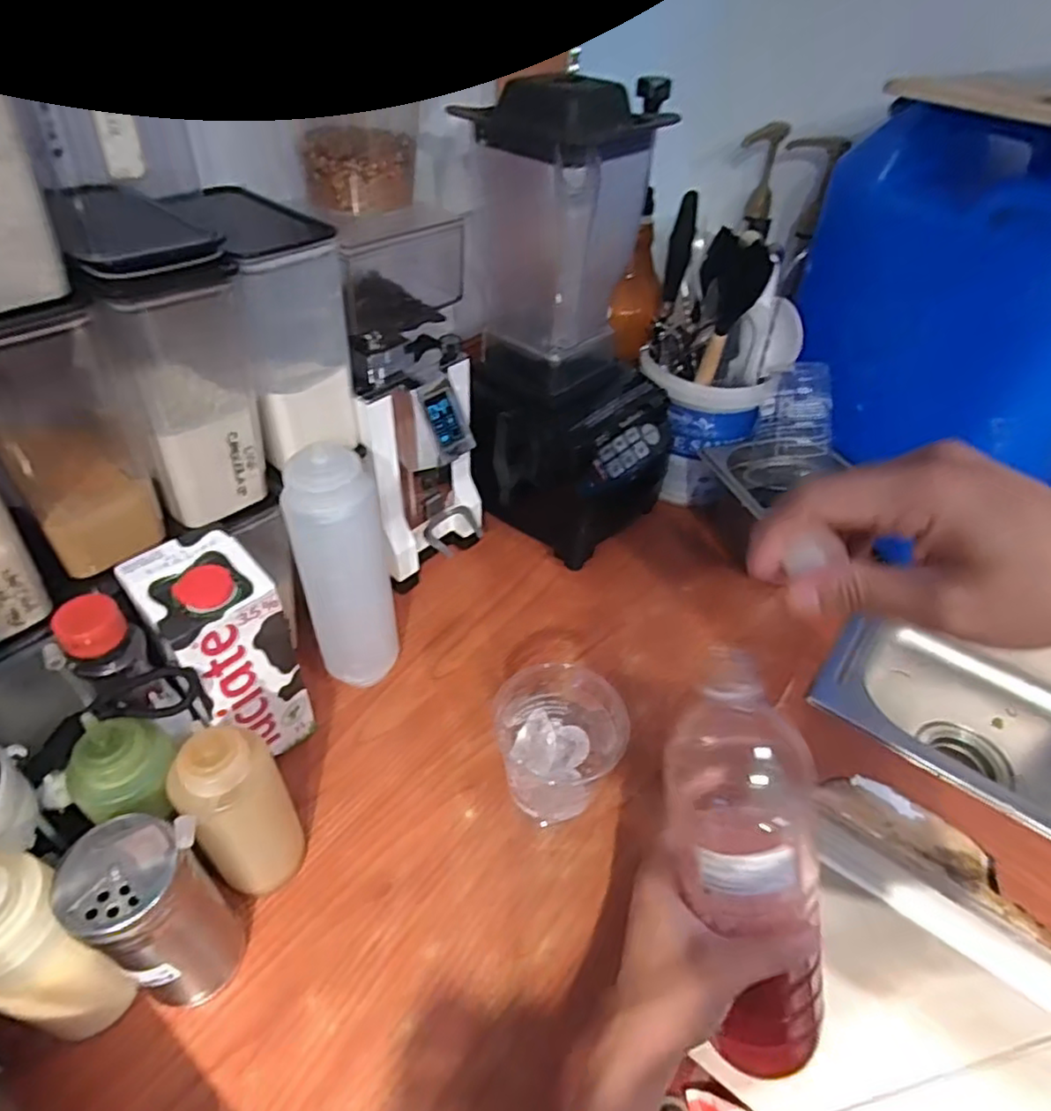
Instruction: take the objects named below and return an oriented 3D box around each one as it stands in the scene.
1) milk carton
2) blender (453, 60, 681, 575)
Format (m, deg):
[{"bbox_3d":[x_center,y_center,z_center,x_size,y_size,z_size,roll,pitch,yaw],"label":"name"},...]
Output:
[{"bbox_3d":[-0.226,0.085,0.506,0.076,0.206,0.074,33,50,26],"label":"milk carton"},{"bbox_3d":[0.052,-0.211,0.669,0.182,0.429,0.167,31,50,25],"label":"blender"}]

